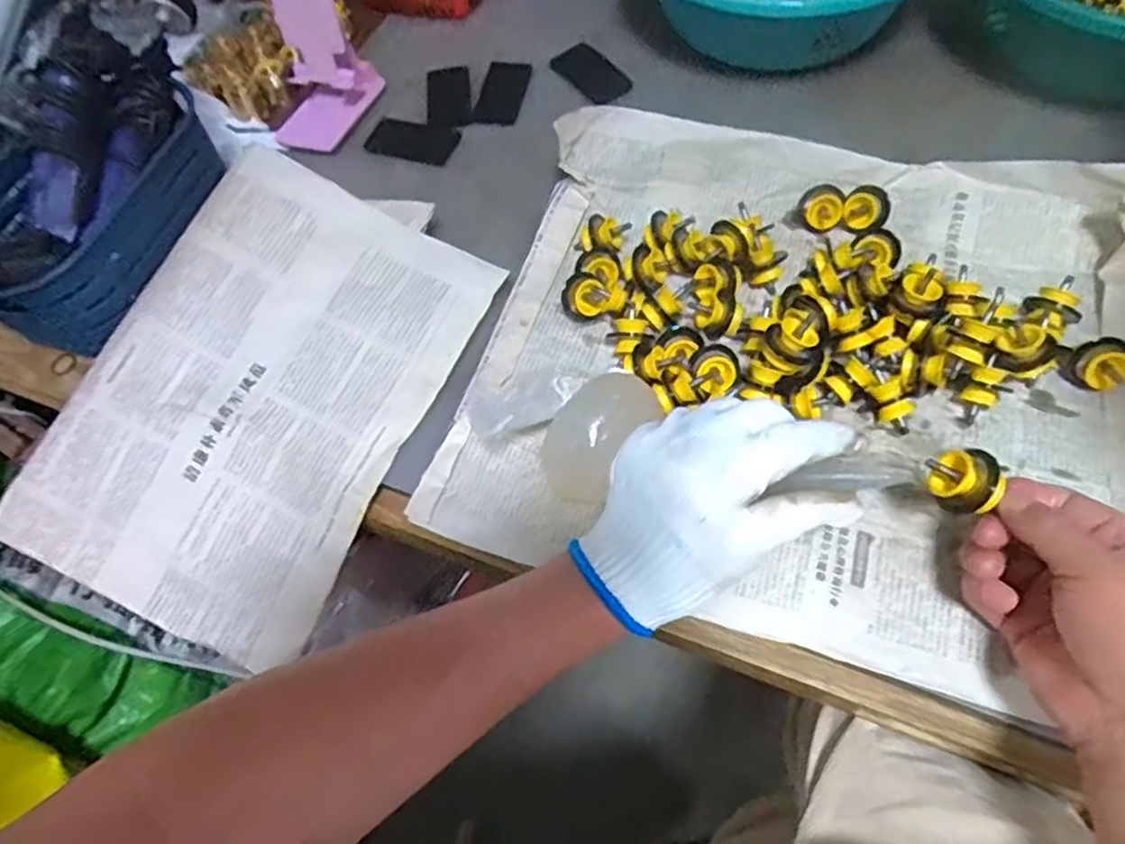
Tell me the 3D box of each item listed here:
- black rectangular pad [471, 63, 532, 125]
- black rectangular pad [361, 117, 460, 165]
[{"bbox_3d":[-0.056,-0.310,0.638,0.042,0.006,0.087,5,62,9],"label":"black rectangular pad"},{"bbox_3d":[-0.135,-0.252,0.608,0.082,0.005,0.045,16,64,14],"label":"black rectangular pad"}]

